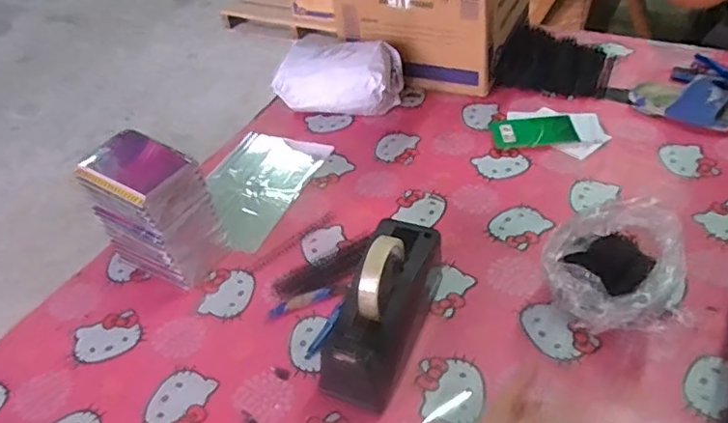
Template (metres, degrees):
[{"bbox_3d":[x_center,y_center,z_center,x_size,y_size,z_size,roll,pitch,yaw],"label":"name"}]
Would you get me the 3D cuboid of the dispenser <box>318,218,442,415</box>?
[{"bbox_3d":[0.022,0.104,0.657,0.083,0.120,0.212,13,45,21],"label":"dispenser"}]

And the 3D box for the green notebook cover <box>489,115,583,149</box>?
[{"bbox_3d":[0.274,-0.129,0.950,0.126,0.005,0.074,-1,42,6],"label":"green notebook cover"}]

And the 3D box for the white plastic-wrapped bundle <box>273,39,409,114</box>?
[{"bbox_3d":[-0.049,-0.230,1.050,0.230,0.126,0.075,2,42,10],"label":"white plastic-wrapped bundle"}]

